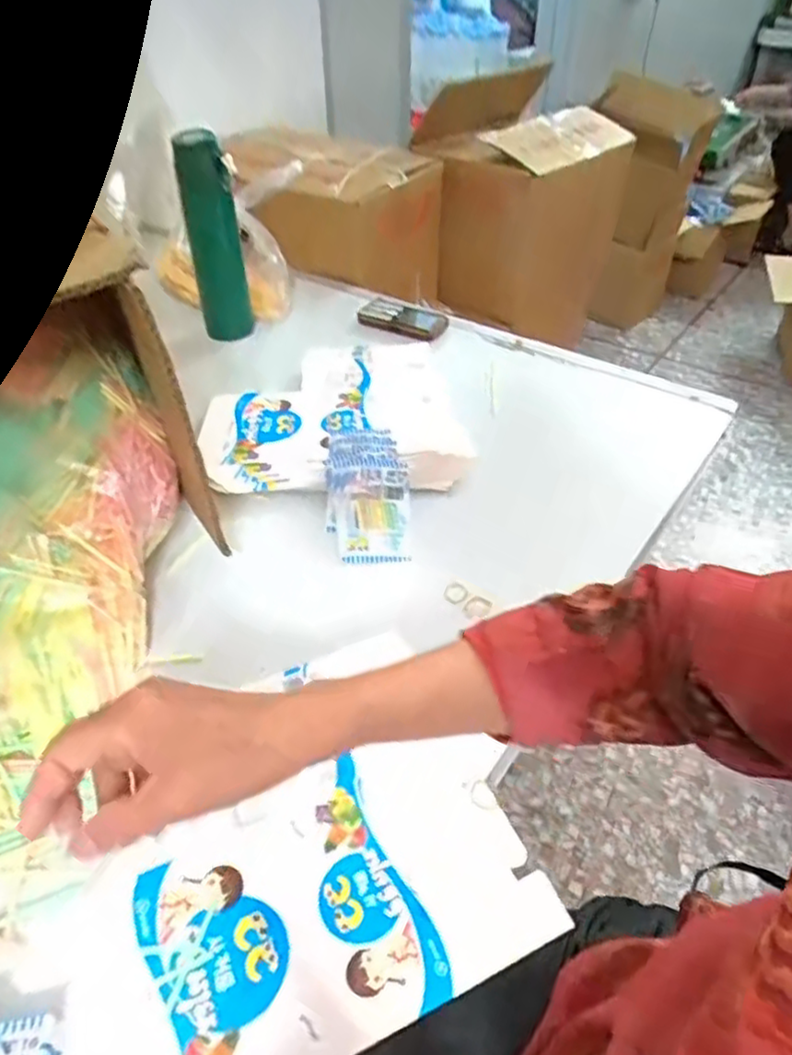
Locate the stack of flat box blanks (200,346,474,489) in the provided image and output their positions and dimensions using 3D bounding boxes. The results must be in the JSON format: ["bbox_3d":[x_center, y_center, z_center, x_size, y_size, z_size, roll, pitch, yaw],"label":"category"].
[{"bbox_3d":[-0.068,-0.146,0.786,0.276,0.017,0.333,-3,41,-4],"label":"stack of flat box blanks"}]

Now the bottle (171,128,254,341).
[{"bbox_3d":[-0.232,-0.364,0.878,0.063,0.246,0.048,-8,42,-9],"label":"bottle"}]

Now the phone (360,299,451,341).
[{"bbox_3d":[0.013,-0.298,0.966,0.124,0.013,0.070,20,45,22],"label":"phone"}]

